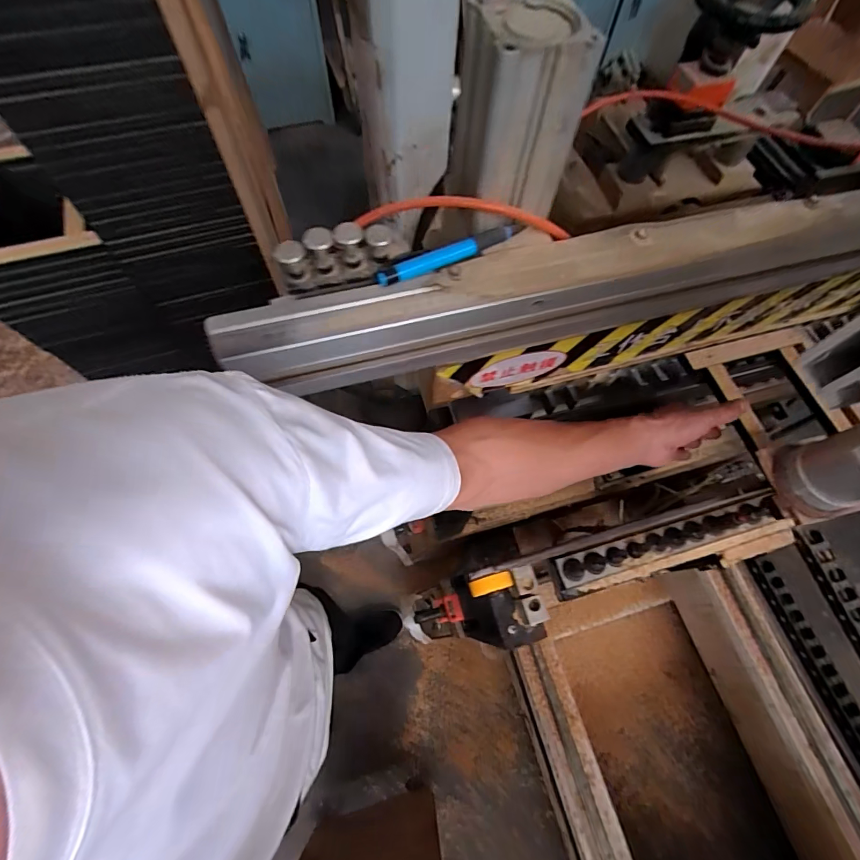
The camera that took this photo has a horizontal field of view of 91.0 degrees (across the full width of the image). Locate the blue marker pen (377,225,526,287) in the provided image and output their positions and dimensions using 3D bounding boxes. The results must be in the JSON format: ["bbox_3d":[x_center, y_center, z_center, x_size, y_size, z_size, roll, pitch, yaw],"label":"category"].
[{"bbox_3d":[0.018,-0.136,0.324,0.124,0.015,0.018,-29,70,-13],"label":"blue marker pen"}]

